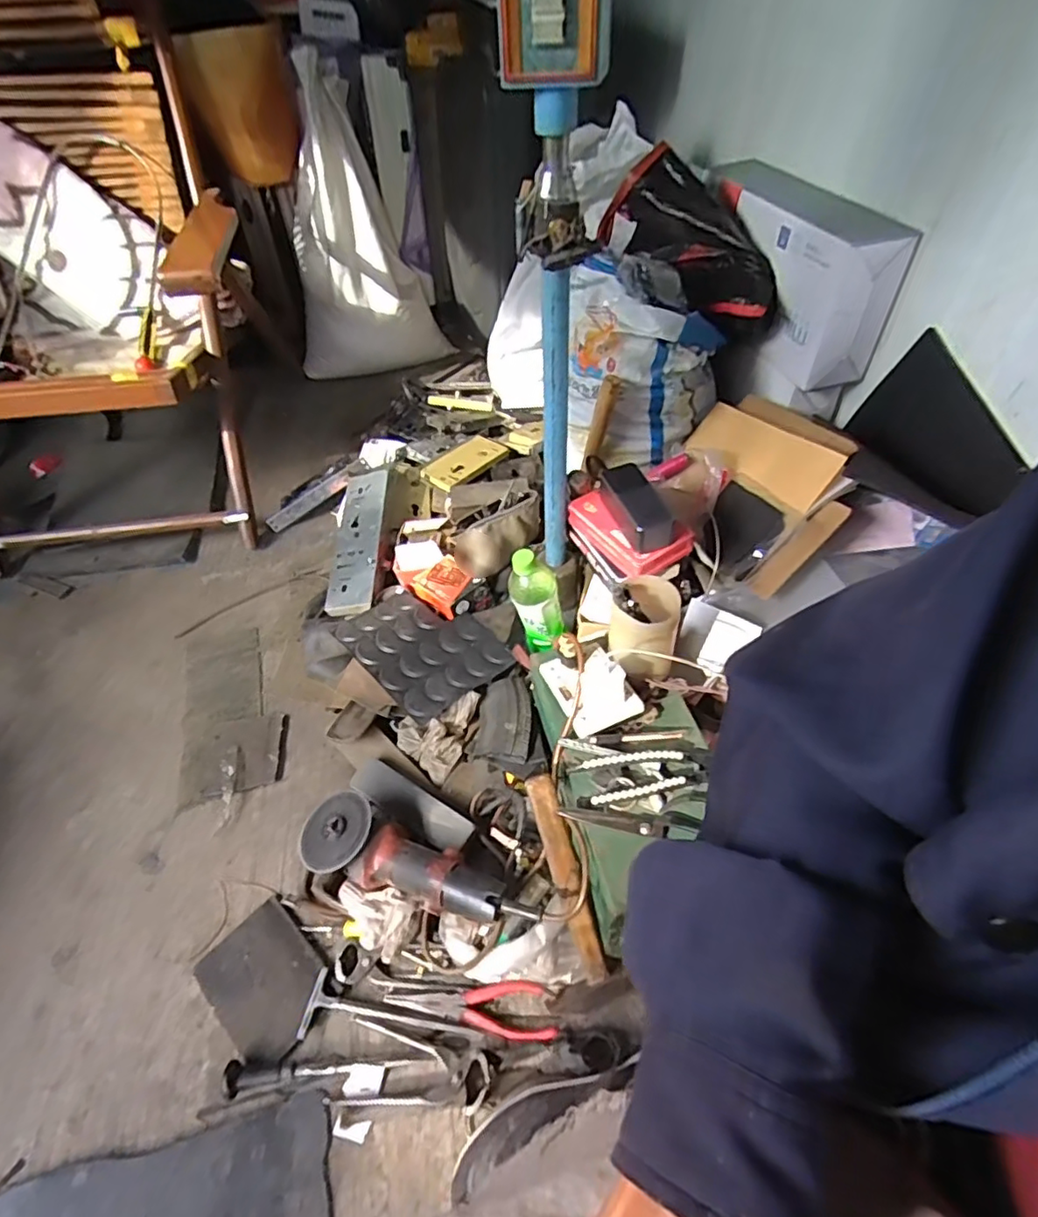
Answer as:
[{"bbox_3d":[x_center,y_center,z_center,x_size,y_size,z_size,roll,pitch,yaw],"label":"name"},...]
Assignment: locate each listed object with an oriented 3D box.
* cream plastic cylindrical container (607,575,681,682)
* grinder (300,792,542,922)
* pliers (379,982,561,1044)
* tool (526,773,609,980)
[{"bbox_3d":[0.152,0.024,0.748,0.084,0.108,0.090,0,41,0],"label":"cream plastic cylindrical container"},{"bbox_3d":[-0.122,0.301,0.690,0.293,0.080,0.094,21,51,20],"label":"grinder"},{"bbox_3d":[-0.053,0.432,0.658,0.183,0.019,0.051,2,47,3],"label":"pliers"},{"bbox_3d":[0.053,0.289,0.658,0.030,0.019,0.223,-17,90,-14],"label":"tool"}]

